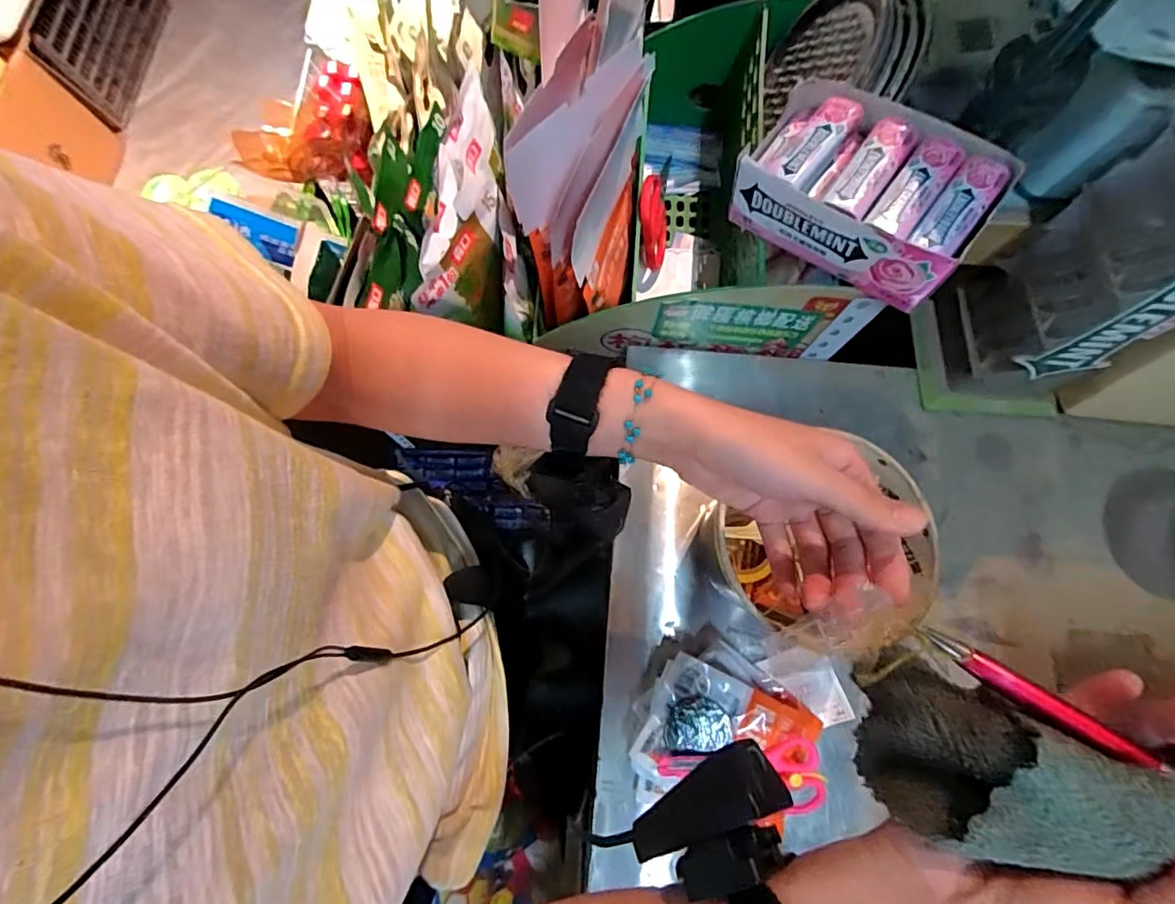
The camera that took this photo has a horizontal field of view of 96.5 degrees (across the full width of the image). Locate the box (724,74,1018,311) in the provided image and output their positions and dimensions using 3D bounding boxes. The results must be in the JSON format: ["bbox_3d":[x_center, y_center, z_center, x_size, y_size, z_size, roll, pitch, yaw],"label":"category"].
[{"bbox_3d":[0.201,-0.195,0.387,0.164,0.069,0.102,36,80,8],"label":"box"}]

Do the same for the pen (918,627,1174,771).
[{"bbox_3d":[0.197,0.110,0.195,0.136,0.010,0.012,32,78,28],"label":"pen"}]

